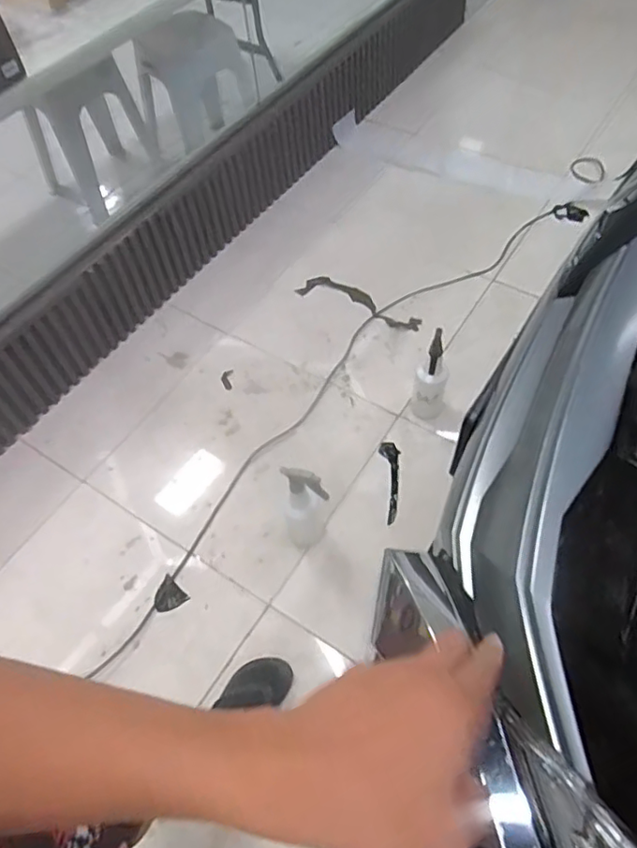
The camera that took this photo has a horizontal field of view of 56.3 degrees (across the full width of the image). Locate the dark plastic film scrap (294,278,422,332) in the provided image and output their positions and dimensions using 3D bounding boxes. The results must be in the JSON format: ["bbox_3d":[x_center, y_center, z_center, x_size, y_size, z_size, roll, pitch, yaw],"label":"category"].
[{"bbox_3d":[0.131,-0.379,1.863,0.401,0.016,0.106,23,63,17],"label":"dark plastic film scrap"}]

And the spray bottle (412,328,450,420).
[{"bbox_3d":[0.279,-0.105,1.477,0.077,0.304,0.093,11,60,11],"label":"spray bottle"}]

